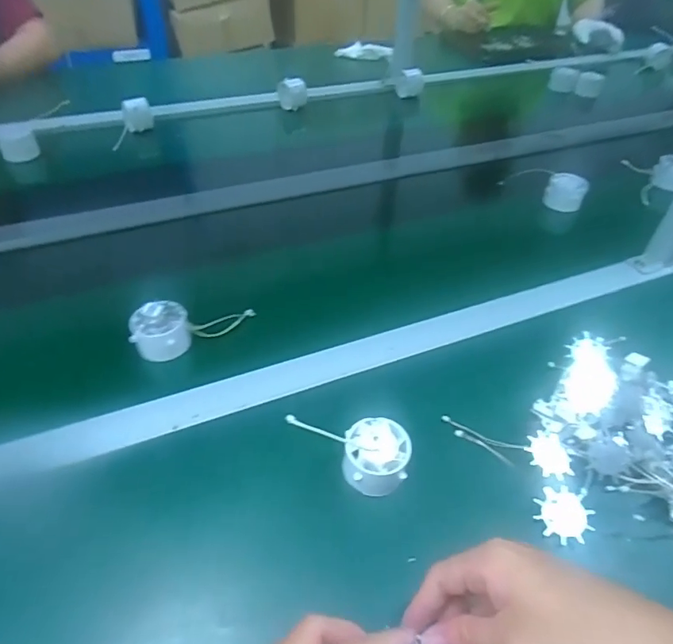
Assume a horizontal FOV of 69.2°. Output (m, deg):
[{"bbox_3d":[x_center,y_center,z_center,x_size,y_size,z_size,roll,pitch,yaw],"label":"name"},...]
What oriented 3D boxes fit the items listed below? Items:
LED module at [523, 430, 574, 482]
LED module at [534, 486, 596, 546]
[{"bbox_3d":[0.179,0.111,0.408,0.037,0.005,0.041,9,45,9],"label":"LED module"},{"bbox_3d":[0.175,0.147,0.372,0.045,0.011,0.040,0,44,0],"label":"LED module"}]

